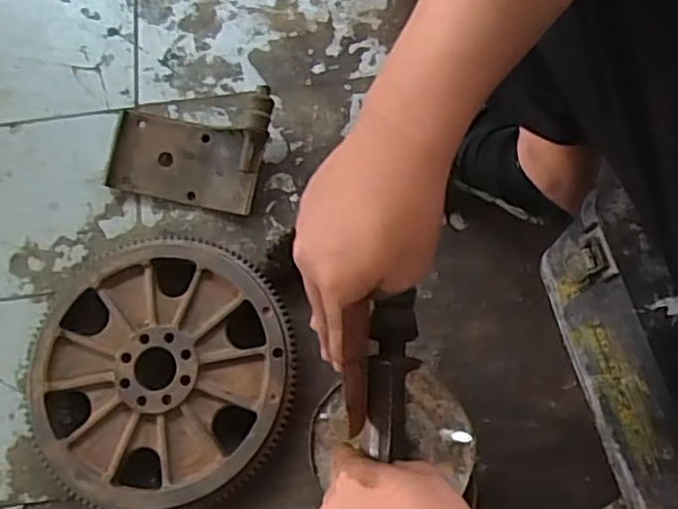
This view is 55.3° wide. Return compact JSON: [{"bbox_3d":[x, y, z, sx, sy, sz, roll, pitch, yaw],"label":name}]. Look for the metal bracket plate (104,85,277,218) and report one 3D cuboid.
[{"bbox_3d":[-0.196,-0.144,0.848,0.200,0.055,0.150,11,87,6],"label":"metal bracket plate"}]

